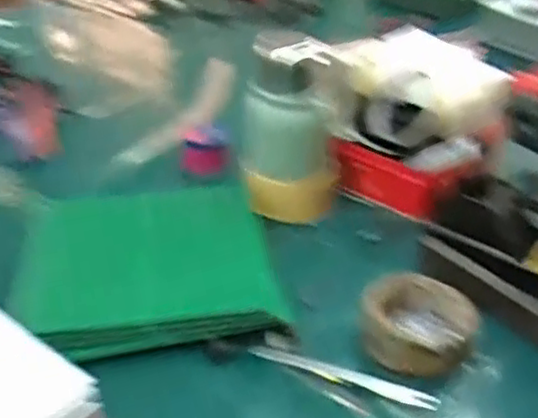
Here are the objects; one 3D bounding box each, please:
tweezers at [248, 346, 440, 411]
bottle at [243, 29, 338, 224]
[{"bbox_3d":[0.059,0.134,0.571,0.149,0.009,0.015,14,34,14],"label":"tweezers"},{"bbox_3d":[0.026,-0.080,0.733,0.099,0.183,0.091,5,33,1],"label":"bottle"}]

